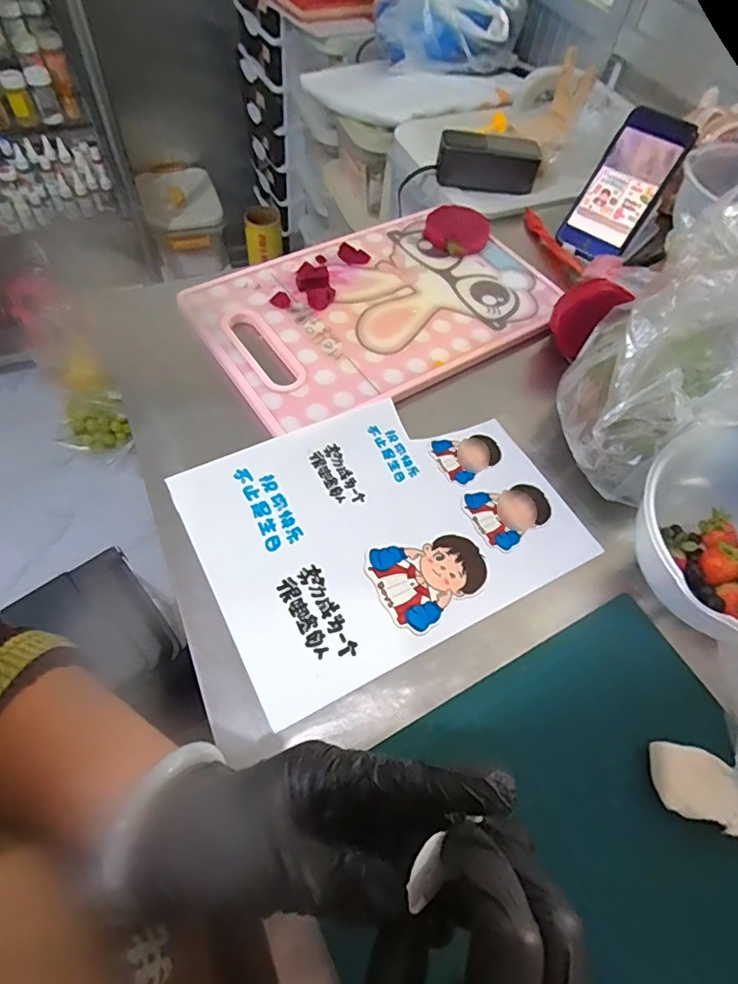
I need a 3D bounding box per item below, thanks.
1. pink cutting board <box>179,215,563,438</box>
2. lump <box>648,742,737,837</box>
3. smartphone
[{"bbox_3d":[0.013,-0.196,0.547,0.353,0.020,0.219,-28,64,-20],"label":"pink cutting board"},{"bbox_3d":[0.209,0.185,0.332,0.066,0.020,0.040,19,58,7],"label":"lump"},{"bbox_3d":[0.284,-0.341,0.599,0.076,0.152,0.016,37,22,20],"label":"smartphone"}]

